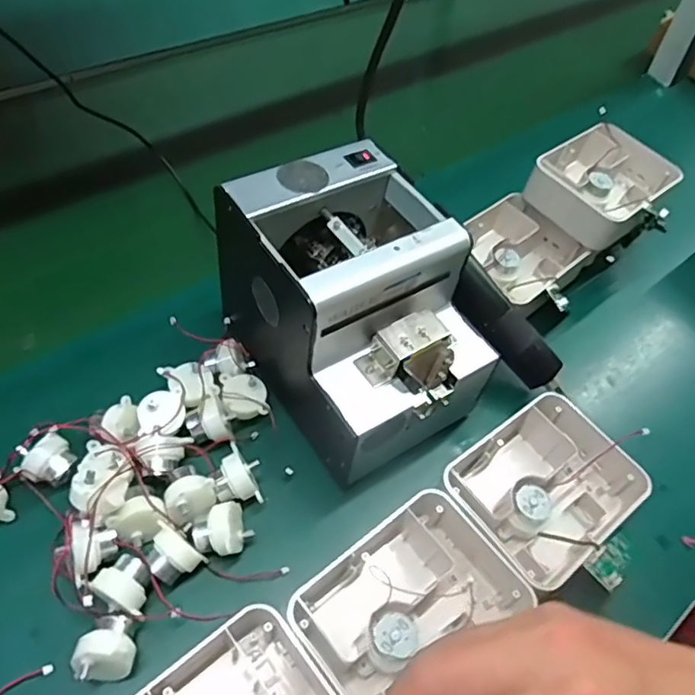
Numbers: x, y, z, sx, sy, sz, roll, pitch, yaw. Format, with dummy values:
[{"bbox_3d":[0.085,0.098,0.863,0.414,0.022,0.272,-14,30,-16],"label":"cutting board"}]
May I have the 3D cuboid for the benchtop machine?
[{"bbox_3d":[0.007,-0.026,0.431,0.129,0.161,0.168,-28,59,-25],"label":"benchtop machine"}]

